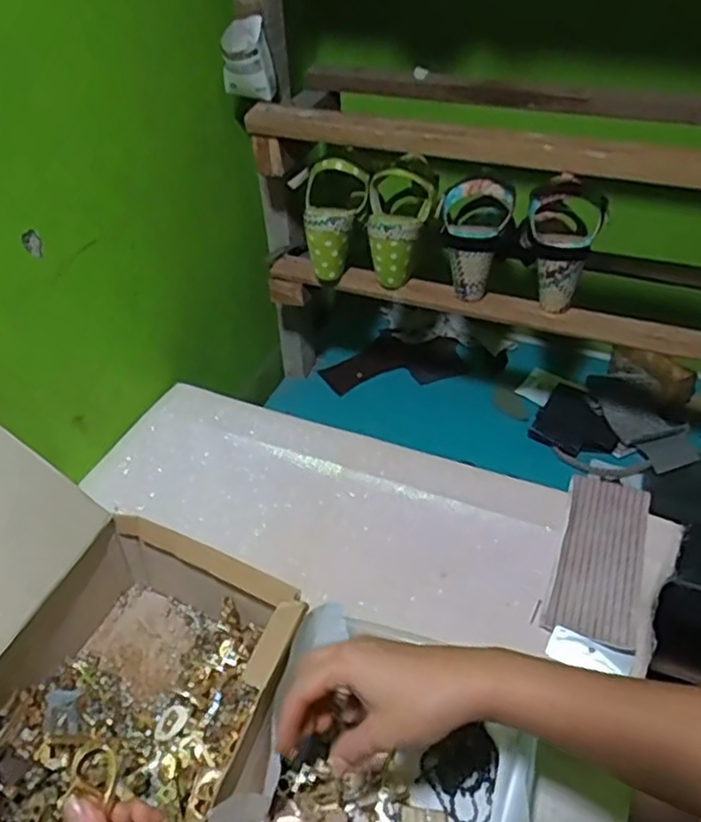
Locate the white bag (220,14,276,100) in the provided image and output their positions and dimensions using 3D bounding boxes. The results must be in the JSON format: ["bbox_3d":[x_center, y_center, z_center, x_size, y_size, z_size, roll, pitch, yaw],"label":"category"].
[{"bbox_3d":[-0.116,-0.396,0.761,0.056,0.076,0.044,-6,42,-5],"label":"white bag"}]

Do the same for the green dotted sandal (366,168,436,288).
[{"bbox_3d":[0.059,-0.220,0.805,0.077,0.127,0.081,4,42,6],"label":"green dotted sandal"}]

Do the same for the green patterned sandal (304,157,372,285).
[{"bbox_3d":[-0.017,-0.235,0.822,0.075,0.131,0.070,0,42,2],"label":"green patterned sandal"}]

